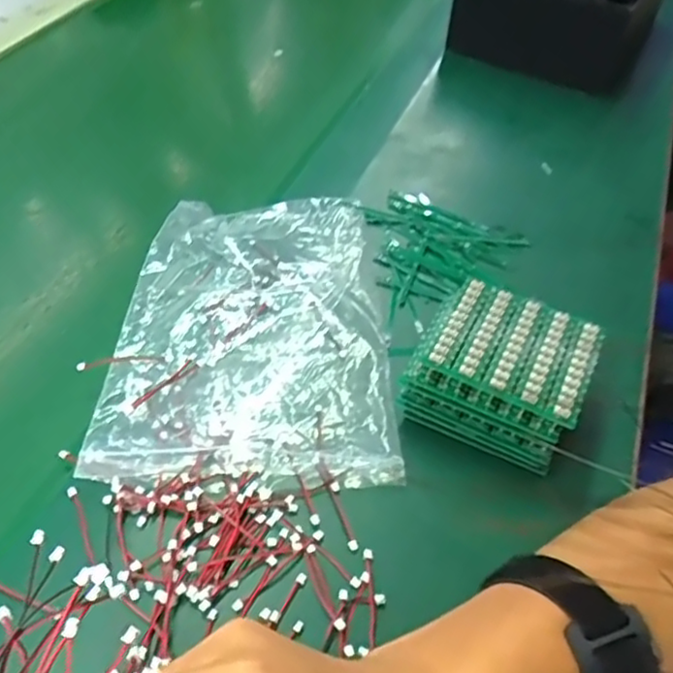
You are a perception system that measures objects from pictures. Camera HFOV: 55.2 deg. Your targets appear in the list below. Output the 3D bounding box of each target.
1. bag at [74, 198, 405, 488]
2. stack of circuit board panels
[{"bbox_3d":[-0.054,-0.013,0.428,0.166,0.019,0.238,-2,48,-1],"label":"bag"},{"bbox_3d":[0.097,0.020,0.382,0.095,0.046,0.085,21,51,18],"label":"stack of circuit board panels"}]

